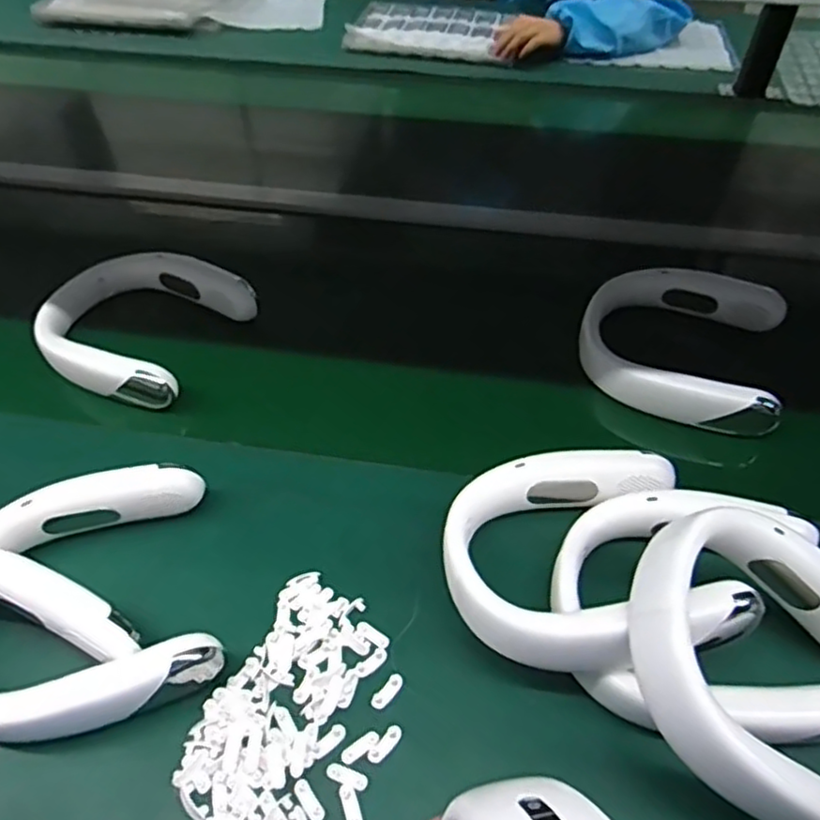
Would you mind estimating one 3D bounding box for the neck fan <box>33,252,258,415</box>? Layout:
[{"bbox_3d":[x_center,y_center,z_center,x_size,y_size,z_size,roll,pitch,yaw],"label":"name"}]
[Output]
[{"bbox_3d":[-0.311,-0.108,0.759,0.212,0.037,0.200,21,53,16],"label":"neck fan"}]

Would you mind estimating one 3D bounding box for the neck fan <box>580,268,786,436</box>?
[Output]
[{"bbox_3d":[0.293,-0.074,0.723,0.203,0.062,0.190,19,52,14],"label":"neck fan"}]

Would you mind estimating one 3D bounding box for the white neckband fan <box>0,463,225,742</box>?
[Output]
[{"bbox_3d":[-0.251,0.142,0.504,0.198,0.048,0.200,-14,52,-13],"label":"white neckband fan"}]

